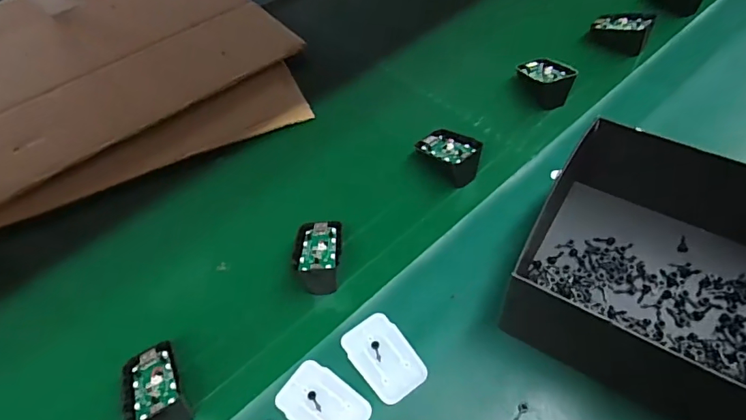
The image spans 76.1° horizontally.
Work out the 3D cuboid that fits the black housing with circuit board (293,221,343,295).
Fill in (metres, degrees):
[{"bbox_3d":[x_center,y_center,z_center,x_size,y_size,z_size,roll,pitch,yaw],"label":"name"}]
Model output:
[{"bbox_3d":[-0.049,0.043,0.438,0.042,0.037,0.074,-3,53,3],"label":"black housing with circuit board"}]

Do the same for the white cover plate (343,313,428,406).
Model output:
[{"bbox_3d":[0.009,0.116,0.379,0.044,0.004,0.069,-33,57,-18],"label":"white cover plate"}]

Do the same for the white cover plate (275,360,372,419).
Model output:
[{"bbox_3d":[-0.037,0.148,0.362,0.069,0.004,0.045,26,58,25],"label":"white cover plate"}]

